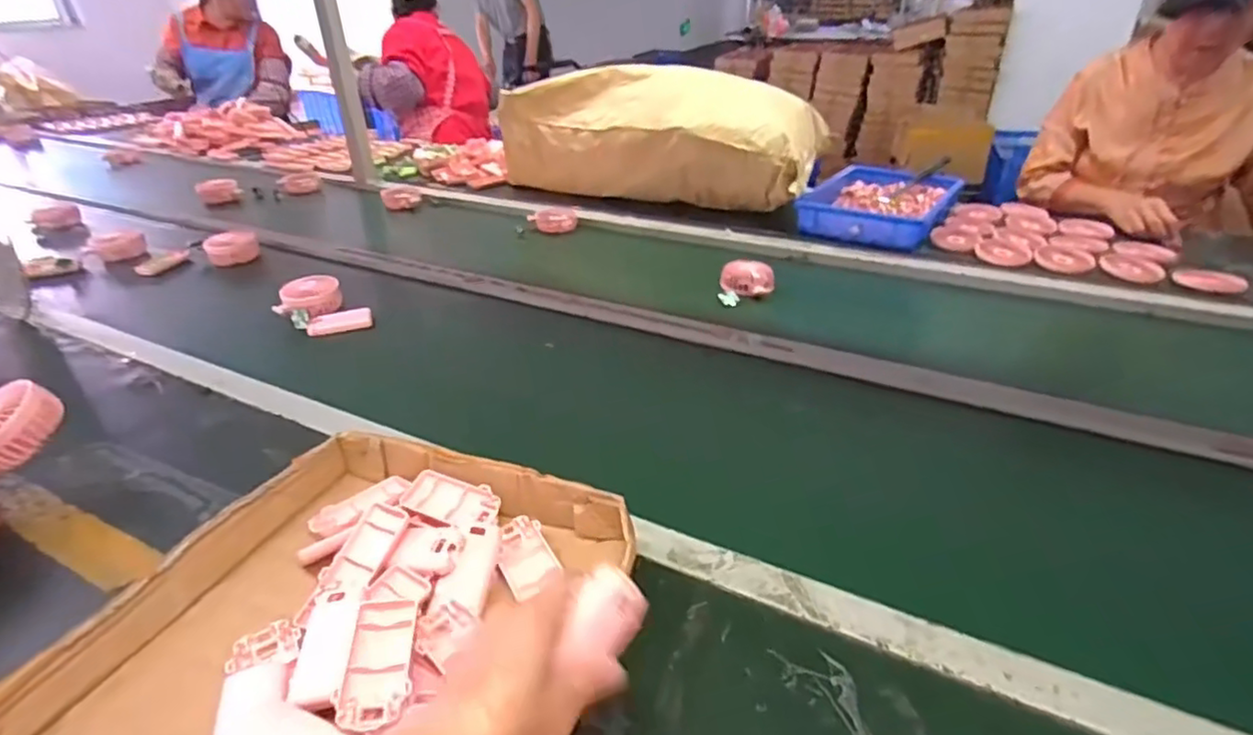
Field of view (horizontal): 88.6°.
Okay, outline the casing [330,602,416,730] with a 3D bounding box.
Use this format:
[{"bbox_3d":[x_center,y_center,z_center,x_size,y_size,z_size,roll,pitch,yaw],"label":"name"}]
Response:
[{"bbox_3d":[-0.183,0.216,0.476,0.050,0.016,0.091,-8,32,-8],"label":"casing"}]

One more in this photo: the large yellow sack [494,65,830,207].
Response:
[{"bbox_3d":[0.074,-0.525,1.432,0.679,0.240,0.285,11,34,20],"label":"large yellow sack"}]

